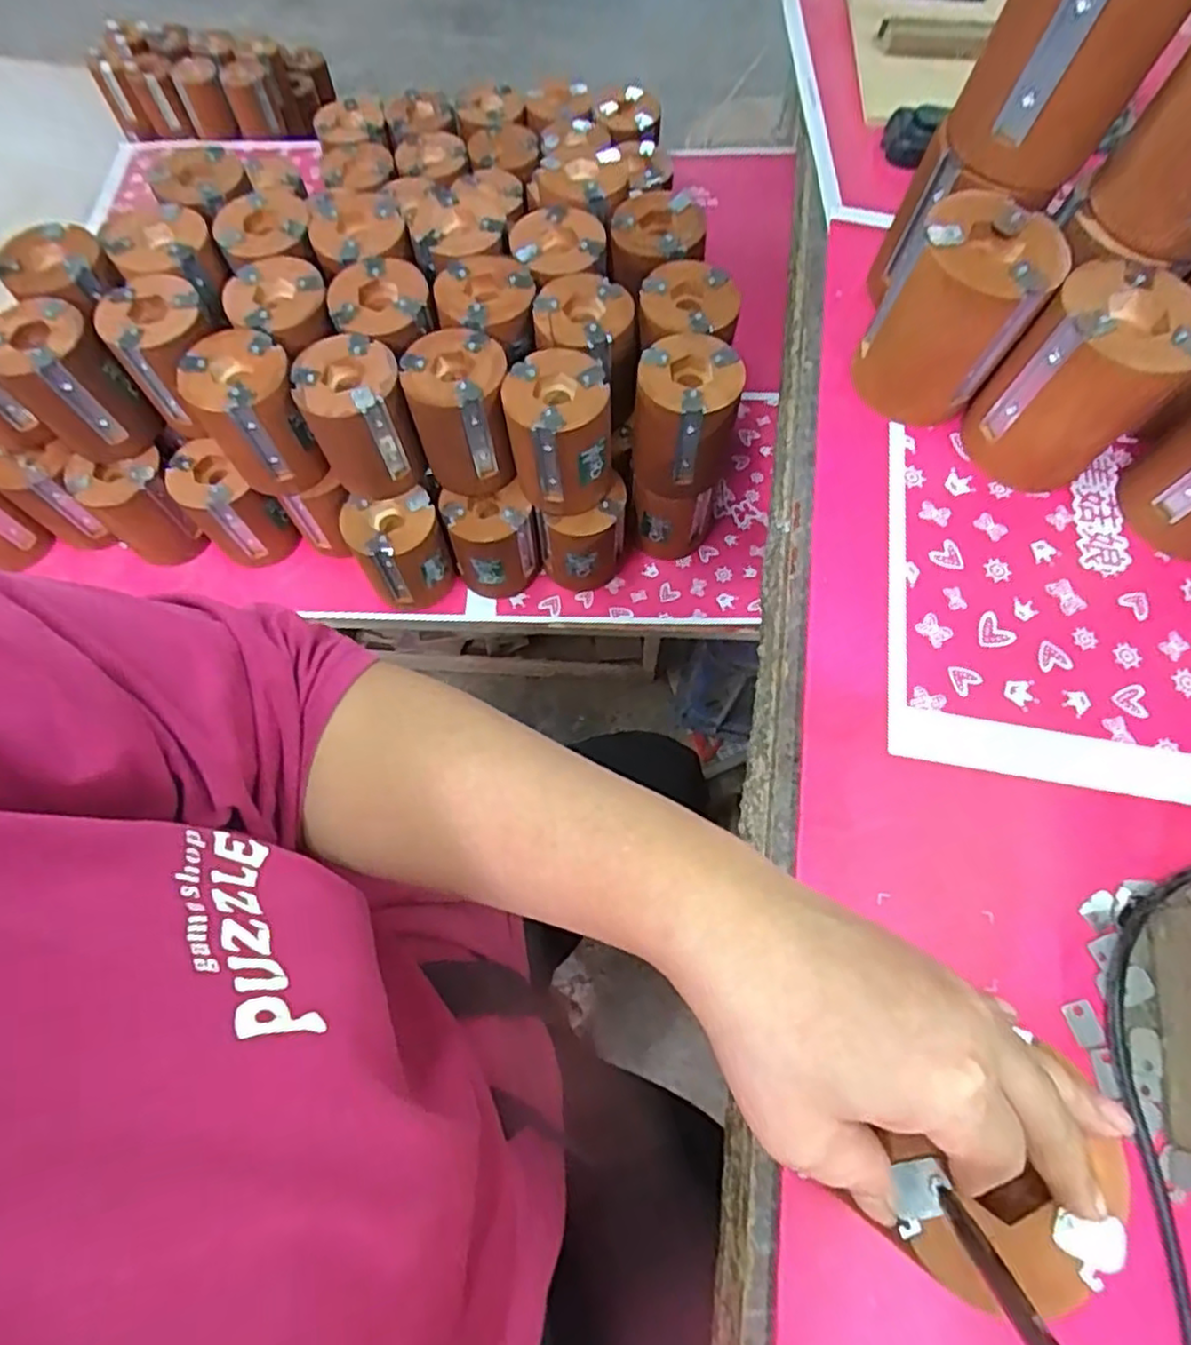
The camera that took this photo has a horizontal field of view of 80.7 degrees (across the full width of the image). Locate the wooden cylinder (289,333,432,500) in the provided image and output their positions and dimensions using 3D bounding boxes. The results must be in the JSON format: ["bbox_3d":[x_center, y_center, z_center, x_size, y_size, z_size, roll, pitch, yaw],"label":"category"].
[{"bbox_3d":[-0.186,-0.196,0.563,0.077,0.108,0.084,-24,70,-11],"label":"wooden cylinder"}]

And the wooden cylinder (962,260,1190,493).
[{"bbox_3d":[0.275,-0.166,0.405,0.074,0.104,0.073,33,70,11],"label":"wooden cylinder"}]

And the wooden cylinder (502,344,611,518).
[{"bbox_3d":[-0.029,-0.186,0.552,0.075,0.099,0.078,1,68,-1],"label":"wooden cylinder"}]

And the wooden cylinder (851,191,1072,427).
[{"bbox_3d":[0.210,-0.210,0.417,0.076,0.099,0.071,1,68,-1],"label":"wooden cylinder"}]

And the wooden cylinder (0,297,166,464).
[{"bbox_3d":[-0.427,-0.235,0.573,0.077,0.098,0.081,-39,74,-16],"label":"wooden cylinder"}]

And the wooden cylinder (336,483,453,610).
[{"bbox_3d":[-0.173,-0.108,0.629,0.081,0.100,0.065,-15,69,-8],"label":"wooden cylinder"}]

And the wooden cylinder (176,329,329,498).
[{"bbox_3d":[-0.270,-0.205,0.560,0.077,0.100,0.084,-24,70,-11],"label":"wooden cylinder"}]

